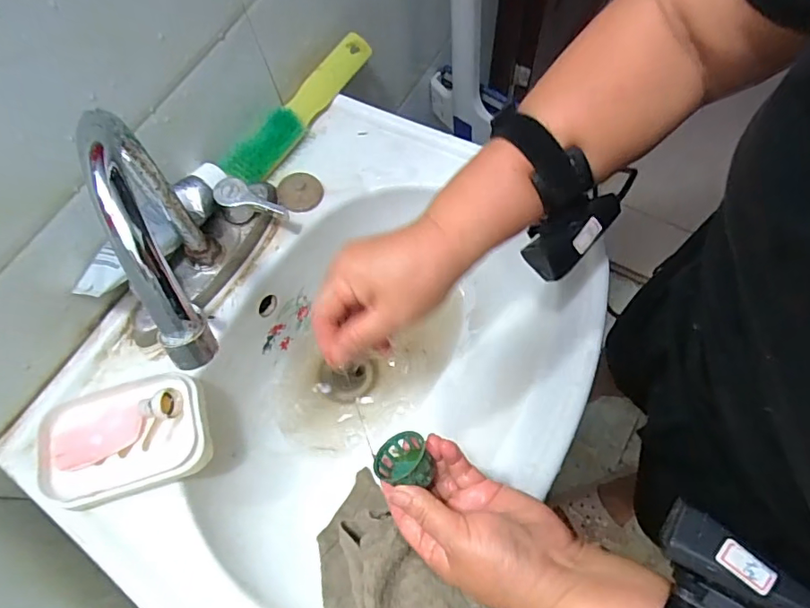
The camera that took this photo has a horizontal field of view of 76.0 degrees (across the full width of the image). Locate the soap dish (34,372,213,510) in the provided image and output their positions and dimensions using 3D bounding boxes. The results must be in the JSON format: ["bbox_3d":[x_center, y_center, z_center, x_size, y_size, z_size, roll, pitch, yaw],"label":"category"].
[{"bbox_3d":[-0.210,0.104,0.401,0.119,0.042,0.083,-16,67,-4],"label":"soap dish"}]

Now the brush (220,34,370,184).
[{"bbox_3d":[-0.103,-0.198,0.528,0.030,0.037,0.203,30,72,15],"label":"brush"}]

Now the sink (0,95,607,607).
[{"bbox_3d":[-0.043,0.062,0.484,0.365,0.143,0.469,34,73,16],"label":"sink"}]

